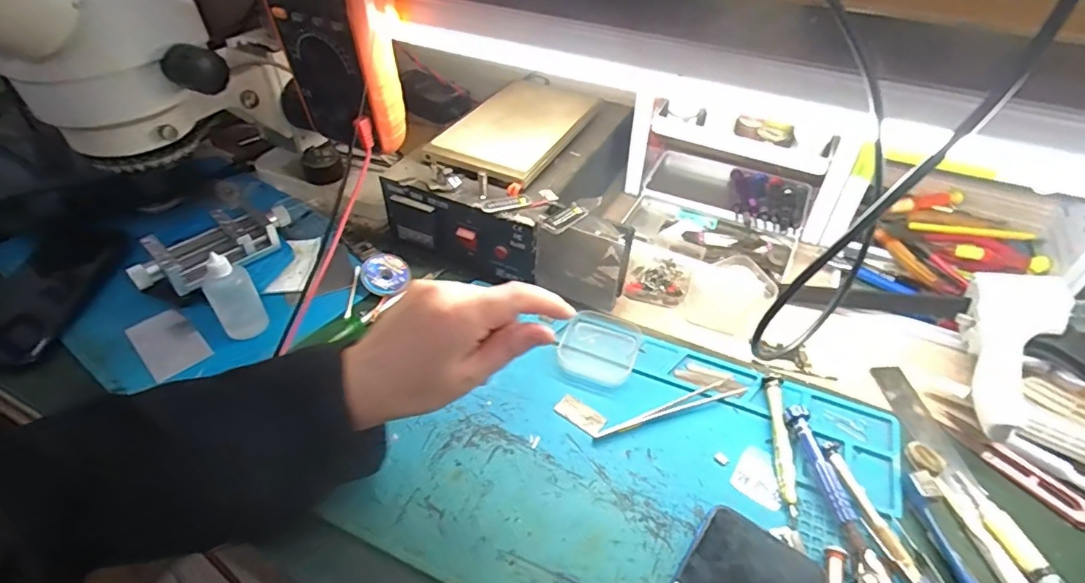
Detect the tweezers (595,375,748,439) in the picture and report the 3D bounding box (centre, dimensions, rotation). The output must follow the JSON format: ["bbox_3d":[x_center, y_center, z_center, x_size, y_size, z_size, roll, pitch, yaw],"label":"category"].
[{"bbox_3d":[0.102,0.091,0.421,0.126,0.007,0.018,-18,47,-18],"label":"tweezers"}]

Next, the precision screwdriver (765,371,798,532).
[{"bbox_3d":[0.176,0.113,0.399,0.012,0.014,0.115,7,45,6],"label":"precision screwdriver"}]

